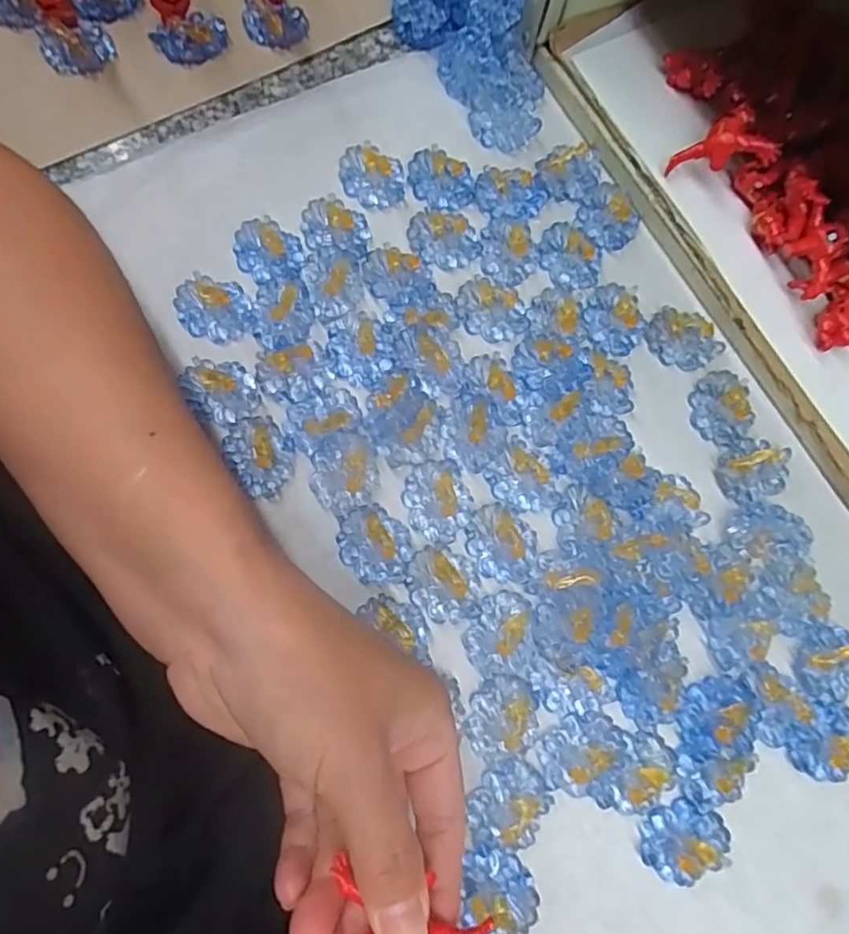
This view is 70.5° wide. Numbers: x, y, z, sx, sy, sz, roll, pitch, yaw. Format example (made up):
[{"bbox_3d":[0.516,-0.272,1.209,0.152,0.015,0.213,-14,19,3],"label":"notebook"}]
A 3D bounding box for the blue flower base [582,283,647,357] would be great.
[{"bbox_3d":[0.095,-0.074,0.303,0.029,0.004,0.036,-18,79,-11],"label":"blue flower base"}]

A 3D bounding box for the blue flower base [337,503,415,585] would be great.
[{"bbox_3d":[-0.022,0.035,0.271,0.031,0.007,0.035,-14,78,-10],"label":"blue flower base"}]

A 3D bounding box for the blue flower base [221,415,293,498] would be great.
[{"bbox_3d":[-0.075,-0.006,0.274,0.027,0.007,0.037,-30,81,-13],"label":"blue flower base"}]

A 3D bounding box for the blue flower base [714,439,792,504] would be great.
[{"bbox_3d":[0.160,0.001,0.288,0.037,0.012,0.028,-17,79,-11],"label":"blue flower base"}]

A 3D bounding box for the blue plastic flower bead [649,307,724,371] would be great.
[{"bbox_3d":[0.130,-0.064,0.303,0.028,0.009,0.034,-38,83,-14],"label":"blue plastic flower bead"}]

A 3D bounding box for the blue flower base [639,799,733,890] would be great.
[{"bbox_3d":[0.110,0.158,0.253,0.036,0.004,0.029,-24,80,-12],"label":"blue flower base"}]

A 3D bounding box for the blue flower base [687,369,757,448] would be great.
[{"bbox_3d":[0.147,-0.029,0.297,0.029,0.006,0.036,-8,77,-9],"label":"blue flower base"}]

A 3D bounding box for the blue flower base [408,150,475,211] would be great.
[{"bbox_3d":[0.009,-0.149,0.312,0.035,0.005,0.026,19,75,-2],"label":"blue flower base"}]

